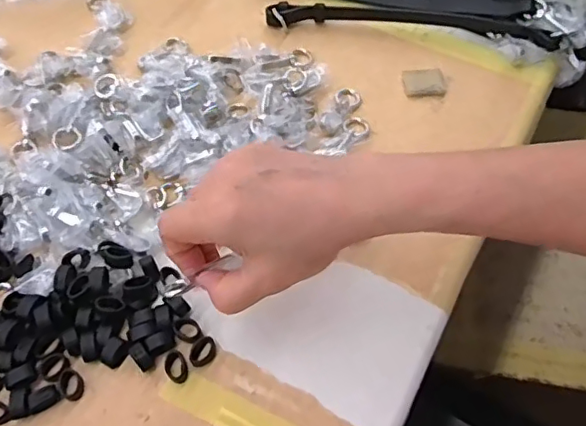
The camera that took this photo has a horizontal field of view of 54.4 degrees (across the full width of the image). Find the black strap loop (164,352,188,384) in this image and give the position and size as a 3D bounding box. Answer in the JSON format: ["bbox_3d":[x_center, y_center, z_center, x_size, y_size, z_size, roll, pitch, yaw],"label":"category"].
[{"bbox_3d":[-0.078,0.104,0.383,0.014,0.006,0.020,-24,65,-15],"label":"black strap loop"}]

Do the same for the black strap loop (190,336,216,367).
[{"bbox_3d":[-0.061,0.094,0.386,0.014,0.007,0.021,39,66,17],"label":"black strap loop"}]

